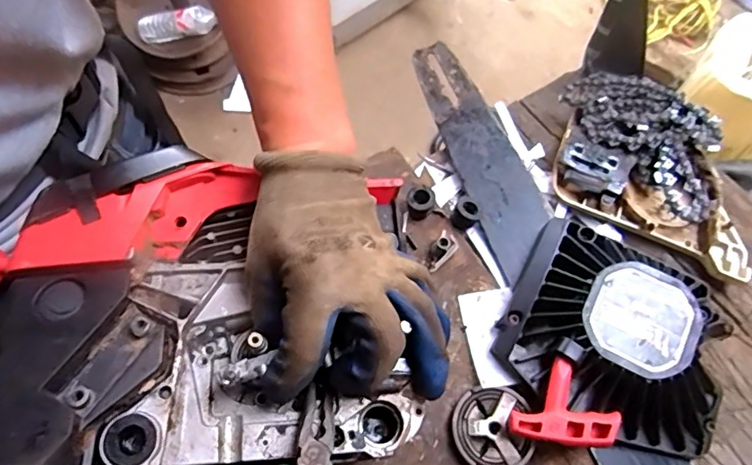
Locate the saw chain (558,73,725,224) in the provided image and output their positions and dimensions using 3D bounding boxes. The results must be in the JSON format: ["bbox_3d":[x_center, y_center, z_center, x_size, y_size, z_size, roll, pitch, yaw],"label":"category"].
[{"bbox_3d":[0.252,-0.091,0.495,0.070,0.044,0.167,-39,73,-15],"label":"saw chain"}]

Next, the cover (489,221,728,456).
[{"bbox_3d":[0.192,0.078,0.420,0.172,0.049,0.143,26,69,9],"label":"cover"}]

